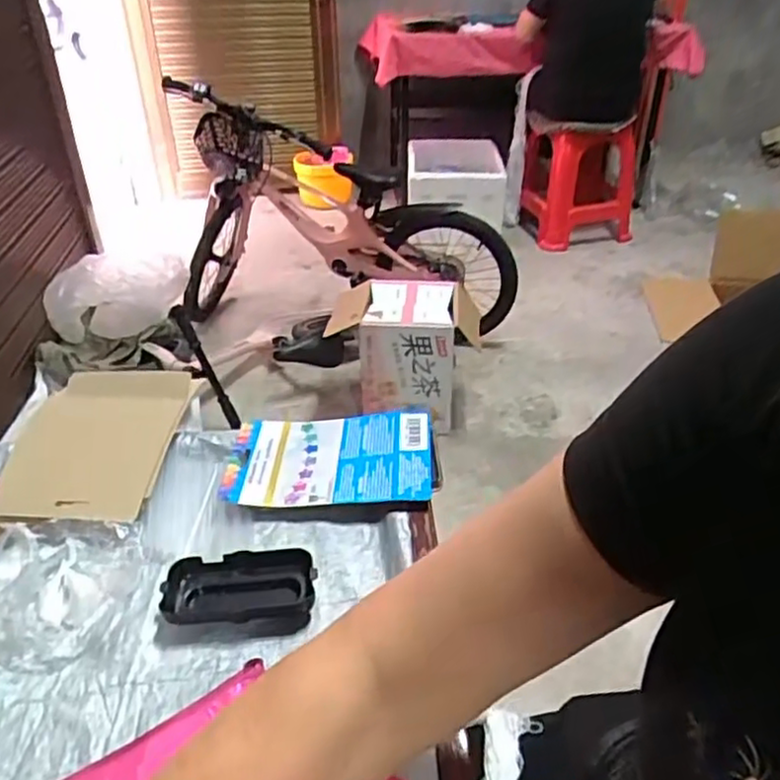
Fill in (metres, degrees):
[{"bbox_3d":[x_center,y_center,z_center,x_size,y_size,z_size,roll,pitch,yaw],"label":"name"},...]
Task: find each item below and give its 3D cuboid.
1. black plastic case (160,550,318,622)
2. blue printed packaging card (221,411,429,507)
[{"bbox_3d":[-0.112,0.153,0.519,0.110,0.033,0.055,-4,35,-4],"label":"black plastic case"},{"bbox_3d":[-0.053,0.060,0.625,0.179,0.020,0.106,1,35,3],"label":"blue printed packaging card"}]

